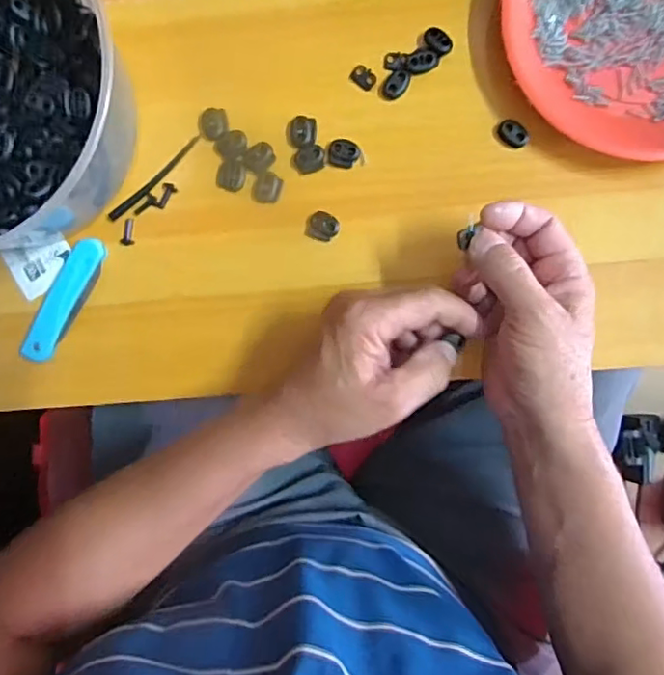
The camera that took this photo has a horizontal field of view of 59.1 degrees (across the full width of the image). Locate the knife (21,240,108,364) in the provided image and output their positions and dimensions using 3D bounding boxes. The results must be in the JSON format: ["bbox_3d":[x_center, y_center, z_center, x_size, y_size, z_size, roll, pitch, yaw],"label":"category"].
[{"bbox_3d":[-0.198,-0.027,0.435,0.026,0.010,0.099,30,93,3],"label":"knife"}]

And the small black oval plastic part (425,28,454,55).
[{"bbox_3d":[0.075,-0.208,0.410,0.022,0.004,0.014,39,93,3],"label":"small black oval plastic part"}]

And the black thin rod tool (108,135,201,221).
[{"bbox_3d":[-0.131,-0.117,0.432,0.089,0.004,0.008,-41,88,4],"label":"black thin rod tool"}]

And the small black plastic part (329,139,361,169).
[{"bbox_3d":[0.009,-0.132,0.419,0.021,0.004,0.019,7,91,4],"label":"small black plastic part"}]

